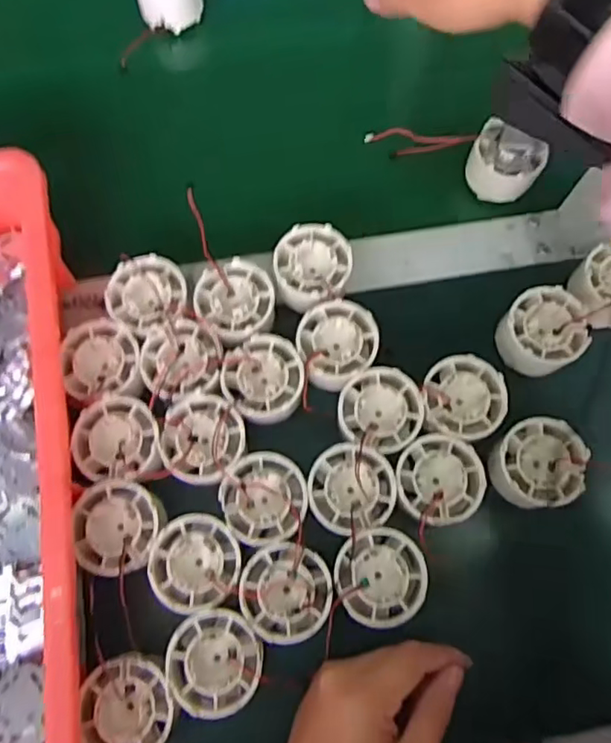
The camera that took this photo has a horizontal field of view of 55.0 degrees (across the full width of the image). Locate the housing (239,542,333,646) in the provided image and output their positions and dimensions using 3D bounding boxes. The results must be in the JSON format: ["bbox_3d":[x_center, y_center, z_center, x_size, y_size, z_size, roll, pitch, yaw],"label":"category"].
[{"bbox_3d":[-0.011,0.128,0.339,0.050,0.018,0.052,-4,73,-1],"label":"housing"}]

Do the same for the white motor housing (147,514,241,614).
[{"bbox_3d":[-0.064,0.112,0.345,0.051,0.019,0.052,-10,73,-3],"label":"white motor housing"}]

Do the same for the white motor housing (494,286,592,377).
[{"bbox_3d":[0.156,-0.024,0.390,0.051,0.035,0.051,0,73,0],"label":"white motor housing"}]

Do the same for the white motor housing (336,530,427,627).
[{"bbox_3d":[0.043,0.119,0.343,0.050,0.023,0.051,0,73,0],"label":"white motor housing"}]

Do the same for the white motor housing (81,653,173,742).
[{"bbox_3d":[-0.096,0.185,0.323,0.046,0.019,0.052,-8,73,-2],"label":"white motor housing"}]

